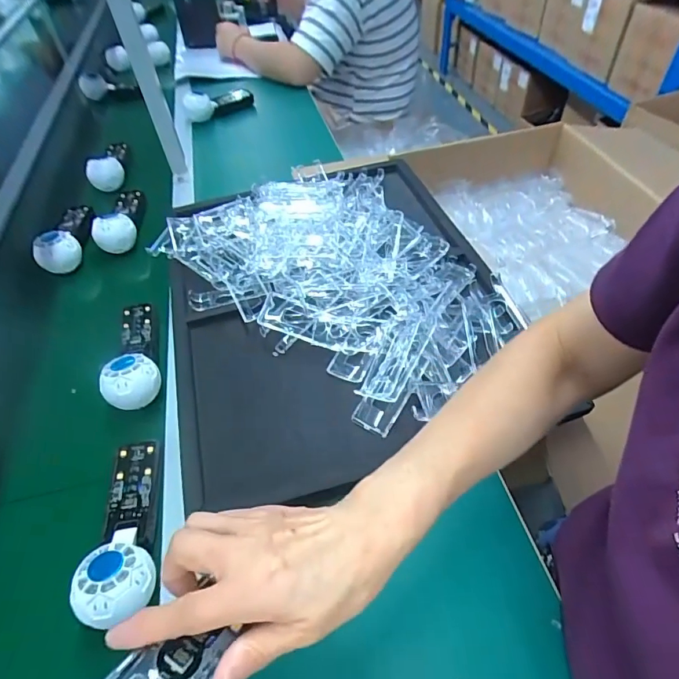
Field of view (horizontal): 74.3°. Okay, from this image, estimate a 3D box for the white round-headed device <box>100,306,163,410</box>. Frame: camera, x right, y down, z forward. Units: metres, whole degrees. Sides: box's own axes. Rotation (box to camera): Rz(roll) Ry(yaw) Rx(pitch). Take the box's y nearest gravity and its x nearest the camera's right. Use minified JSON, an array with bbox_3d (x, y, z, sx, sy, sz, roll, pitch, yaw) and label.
[{"bbox_3d":[-0.259,0.005,0.554,0.062,0.047,0.177,-17,50,-11],"label":"white round-headed device"}]

